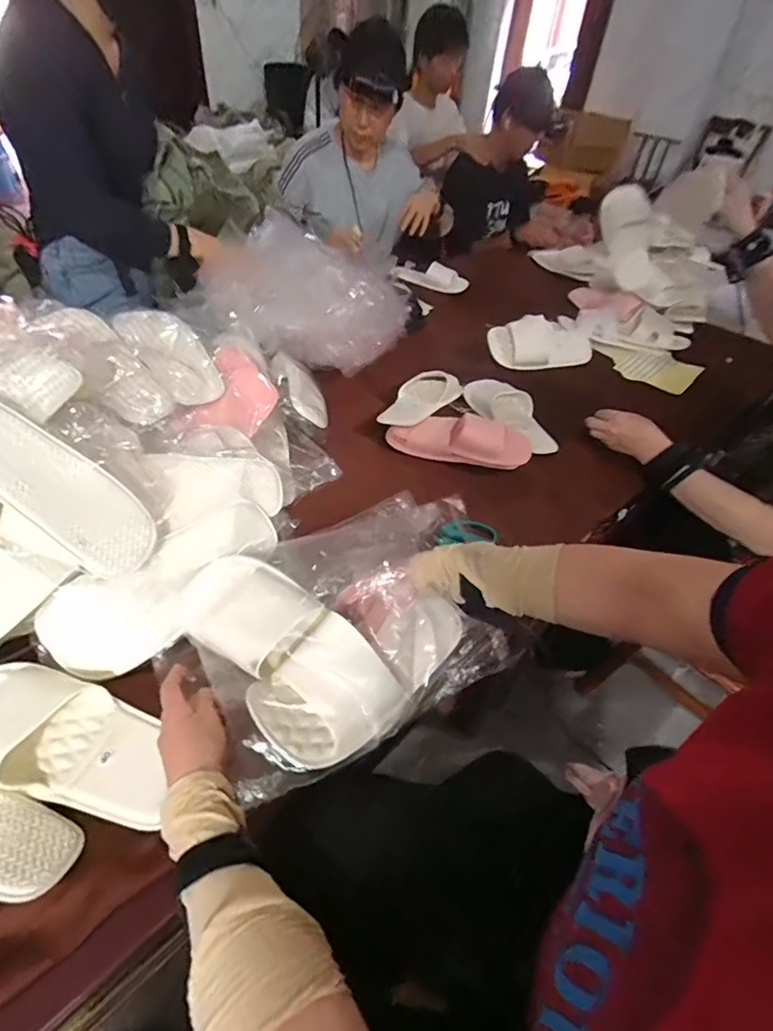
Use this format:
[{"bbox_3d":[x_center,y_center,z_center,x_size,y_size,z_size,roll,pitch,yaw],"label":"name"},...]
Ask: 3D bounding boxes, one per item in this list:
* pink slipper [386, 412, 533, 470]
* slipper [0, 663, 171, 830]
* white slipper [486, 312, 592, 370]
[{"bbox_3d":[0.129,-0.136,0.862,0.250,0.066,0.080,13,47,6],"label":"pink slipper"},{"bbox_3d":[-0.322,0.199,0.470,0.243,0.061,0.105,14,47,6],"label":"slipper"},{"bbox_3d":[0.375,-0.409,1.148,0.265,0.068,0.130,-18,51,-22],"label":"white slipper"}]

